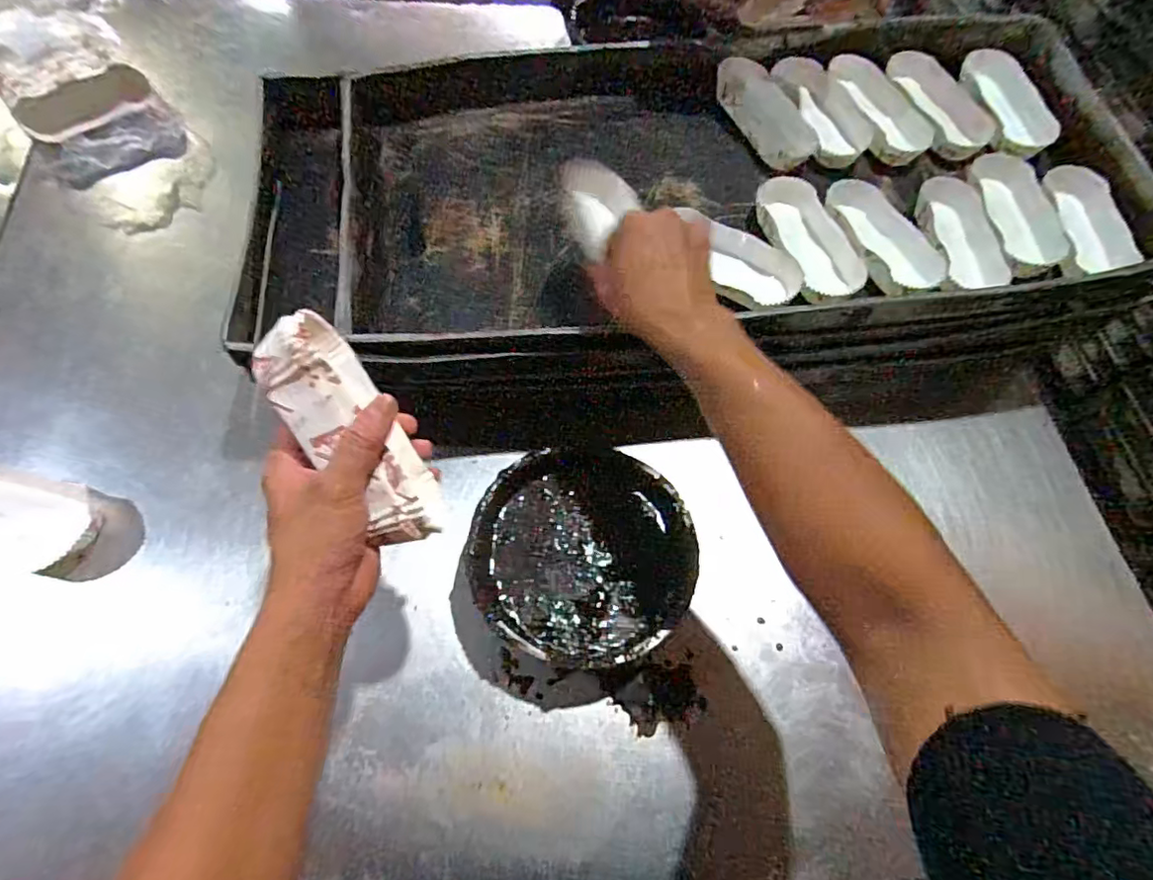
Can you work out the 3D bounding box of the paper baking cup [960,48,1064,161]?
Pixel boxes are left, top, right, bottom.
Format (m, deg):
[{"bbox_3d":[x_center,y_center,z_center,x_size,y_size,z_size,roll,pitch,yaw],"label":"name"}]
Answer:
[{"bbox_3d":[0.501,-0.395,0.682,0.054,0.037,0.143,-10,64,-8],"label":"paper baking cup"}]

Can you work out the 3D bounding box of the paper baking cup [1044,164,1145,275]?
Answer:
[{"bbox_3d":[0.542,-0.239,0.627,0.036,0.040,0.149,0,63,-4],"label":"paper baking cup"}]

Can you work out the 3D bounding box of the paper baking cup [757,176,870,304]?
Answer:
[{"bbox_3d":[0.236,-0.204,0.588,0.067,0.026,0.148,-11,64,-9],"label":"paper baking cup"}]

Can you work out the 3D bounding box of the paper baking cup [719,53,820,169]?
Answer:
[{"bbox_3d":[0.217,-0.371,0.663,0.075,0.031,0.149,-21,66,-14],"label":"paper baking cup"}]

